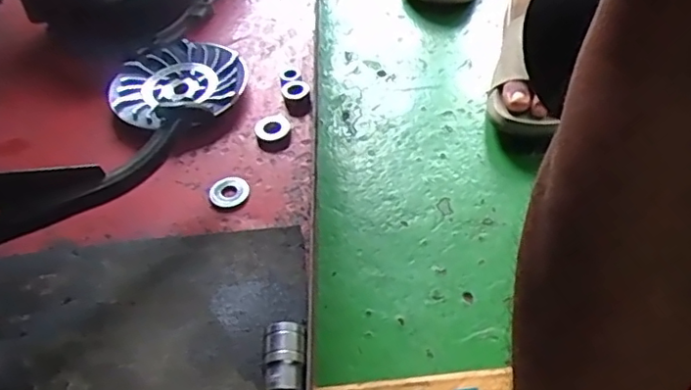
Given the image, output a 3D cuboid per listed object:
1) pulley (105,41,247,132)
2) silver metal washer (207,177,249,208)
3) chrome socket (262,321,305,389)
[{"bbox_3d":[-0.146,-0.098,0.522,0.113,0.019,0.107,-13,49,-7],"label":"pulley"},{"bbox_3d":[-0.087,-0.003,0.444,0.029,0.006,0.026,-13,49,-7],"label":"silver metal washer"},{"bbox_3d":[-0.034,0.095,0.333,0.022,0.025,0.041,-2,48,3],"label":"chrome socket"}]

